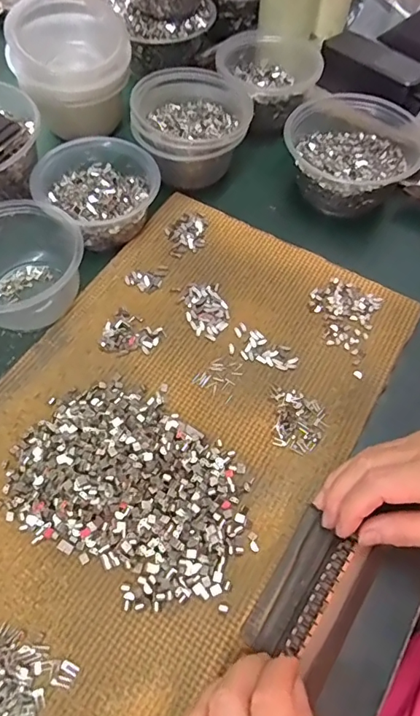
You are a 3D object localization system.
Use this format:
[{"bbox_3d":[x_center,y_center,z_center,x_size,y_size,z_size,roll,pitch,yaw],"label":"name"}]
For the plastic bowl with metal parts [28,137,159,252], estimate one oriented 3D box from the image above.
[{"bbox_3d":[-0.110,-0.161,0.456,0.113,0.052,0.103,33,65,18],"label":"plastic bowl with metal parts"}]

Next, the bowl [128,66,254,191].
[{"bbox_3d":[-0.019,-0.237,0.488,0.113,0.072,0.110,-1,61,1],"label":"bowl"}]

